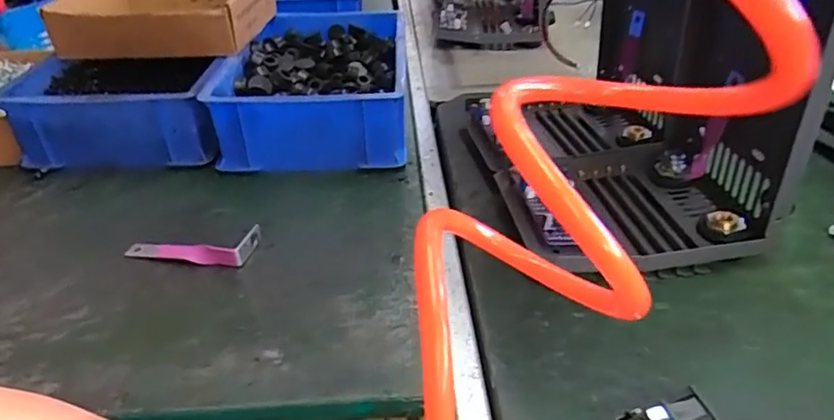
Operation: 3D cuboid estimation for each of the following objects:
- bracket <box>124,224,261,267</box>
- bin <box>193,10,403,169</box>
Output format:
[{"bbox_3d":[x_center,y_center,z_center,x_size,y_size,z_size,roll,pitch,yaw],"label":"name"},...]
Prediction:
[{"bbox_3d":[-0.188,0.027,0.465,0.104,0.018,0.039,5,35,9],"label":"bracket"},{"bbox_3d":[-0.111,-0.153,0.661,0.195,0.086,0.295,-2,35,0],"label":"bin"}]

